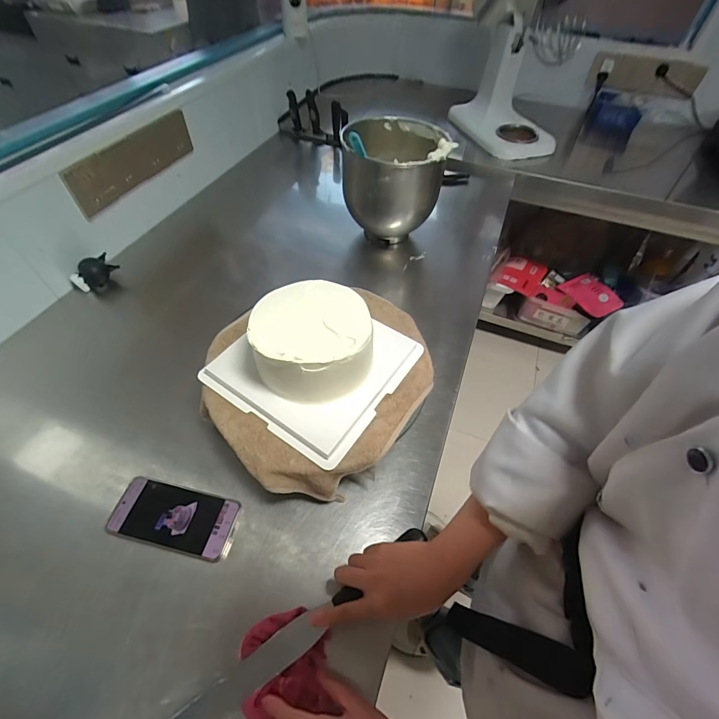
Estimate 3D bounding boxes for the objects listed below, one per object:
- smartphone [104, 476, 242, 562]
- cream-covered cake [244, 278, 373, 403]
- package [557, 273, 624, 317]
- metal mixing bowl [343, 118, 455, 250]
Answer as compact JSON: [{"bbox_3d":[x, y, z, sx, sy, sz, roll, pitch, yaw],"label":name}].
[{"bbox_3d":[-0.245,0.207,0.484,0.155,0.015,0.075,11,53,6],"label":"smartphone"},{"bbox_3d":[-0.059,-0.029,0.473,0.142,0.080,0.141,-3,53,-4],"label":"cream-covered cake"},{"bbox_3d":[0.918,-0.256,1.437,0.144,0.029,0.203,-32,64,-1],"label":"package"},{"bbox_3d":[0.070,-0.373,0.823,0.211,0.241,0.220,-2,52,-4],"label":"metal mixing bowl"}]

